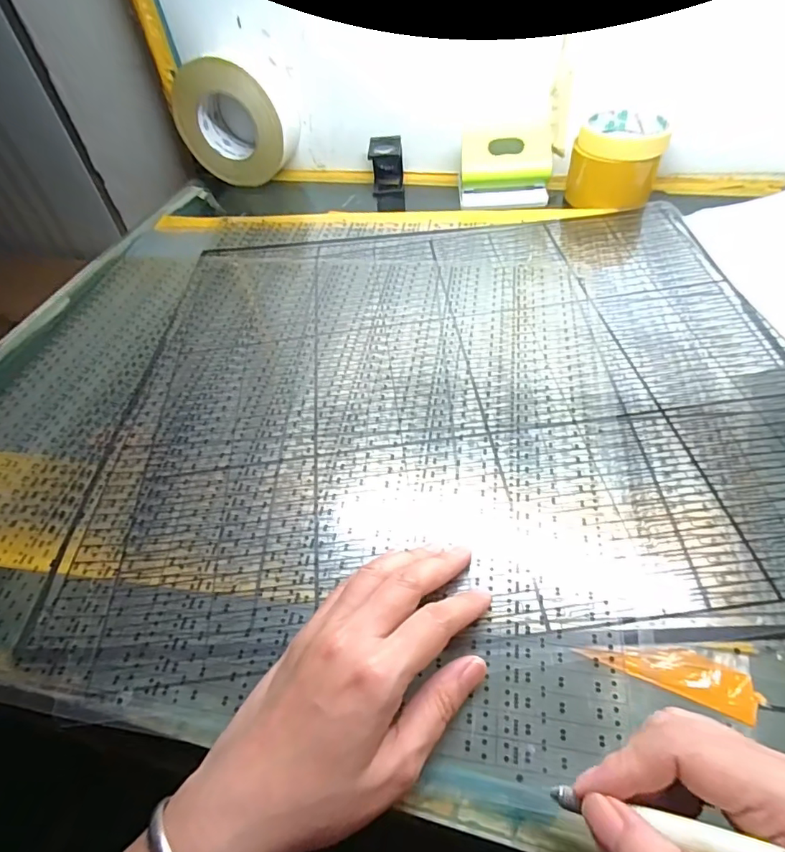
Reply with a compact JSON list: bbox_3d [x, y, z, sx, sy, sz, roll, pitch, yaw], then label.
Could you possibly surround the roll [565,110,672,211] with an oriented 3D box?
[{"bbox_3d":[0.238,-0.285,0.519,0.086,0.065,0.087,14,53,17],"label":"roll"}]

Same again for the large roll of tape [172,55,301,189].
[{"bbox_3d":[-0.198,-0.386,0.621,0.143,0.129,0.062,7,51,12],"label":"large roll of tape"}]

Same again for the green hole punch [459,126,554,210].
[{"bbox_3d":[0.125,-0.290,0.544,0.099,0.062,0.050,-3,50,4],"label":"green hole punch"}]

